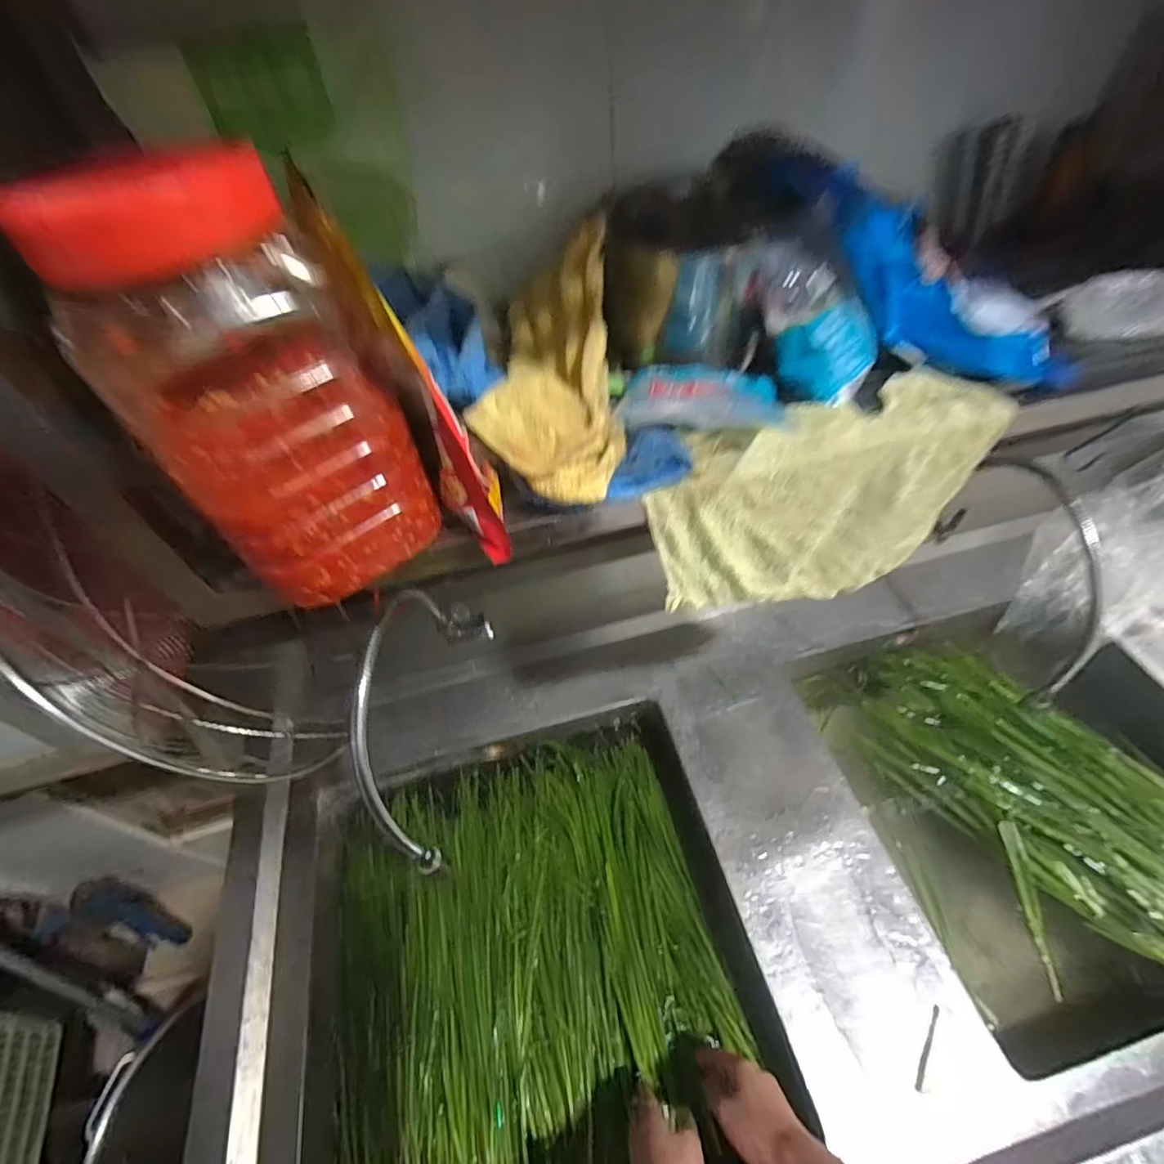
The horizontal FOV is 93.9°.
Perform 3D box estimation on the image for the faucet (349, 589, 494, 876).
[{"bbox_3d":[-0.167,0.113,0.606,0.046,0.268,0.352,-2,51,4],"label":"faucet"}]

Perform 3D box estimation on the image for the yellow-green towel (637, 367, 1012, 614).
[{"bbox_3d":[0.180,-0.055,0.451,0.266,0.170,0.057,-17,52,-9],"label":"yellow-green towel"}]

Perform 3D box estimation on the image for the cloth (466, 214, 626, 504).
[{"bbox_3d":[-0.024,-0.154,0.385,0.095,0.076,0.209,-4,51,2],"label":"cloth"}]

